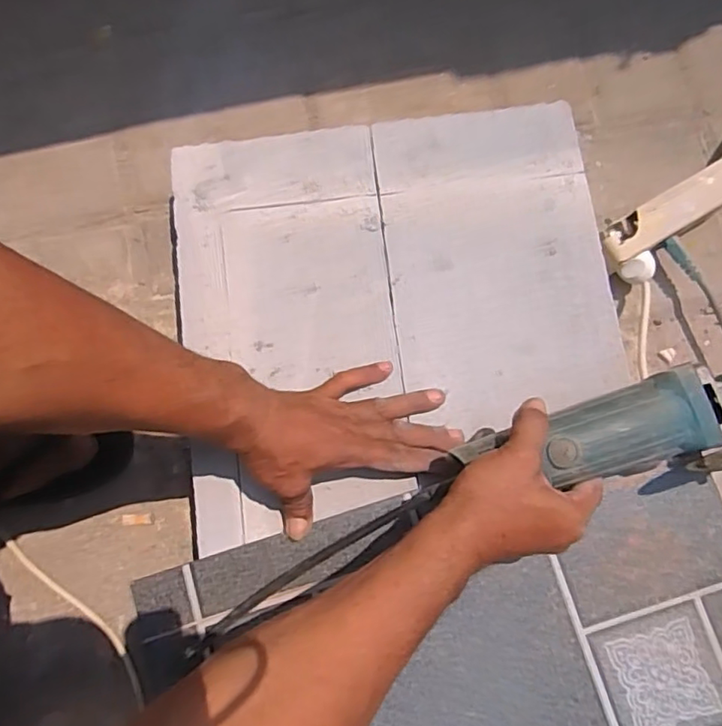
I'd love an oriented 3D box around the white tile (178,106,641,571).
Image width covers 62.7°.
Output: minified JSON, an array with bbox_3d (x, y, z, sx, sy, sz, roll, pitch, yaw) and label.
[{"bbox_3d":[0.033,-0.053,0.555,0.397,0.012,0.370,-8,80,-1],"label":"white tile"}]

